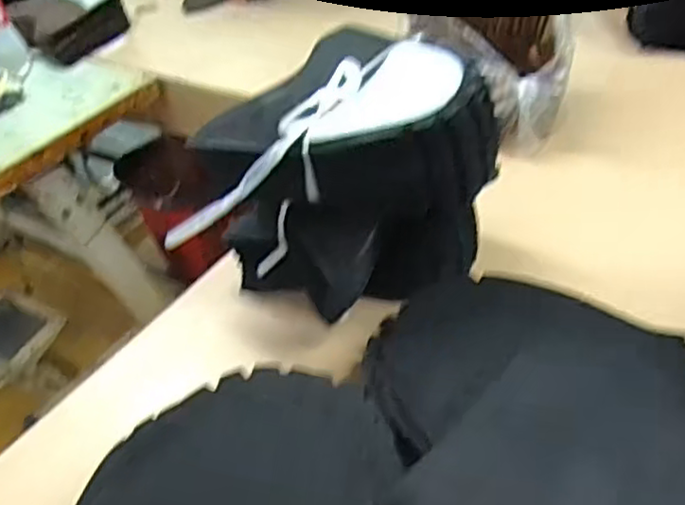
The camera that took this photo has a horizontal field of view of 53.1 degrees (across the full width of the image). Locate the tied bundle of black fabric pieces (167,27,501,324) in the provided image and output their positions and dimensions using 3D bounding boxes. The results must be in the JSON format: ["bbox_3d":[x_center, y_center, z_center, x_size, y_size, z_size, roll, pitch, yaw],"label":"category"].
[{"bbox_3d":[0.005,-0.073,0.678,0.280,0.205,0.207,-4,40,4],"label":"tied bundle of black fabric pieces"}]

